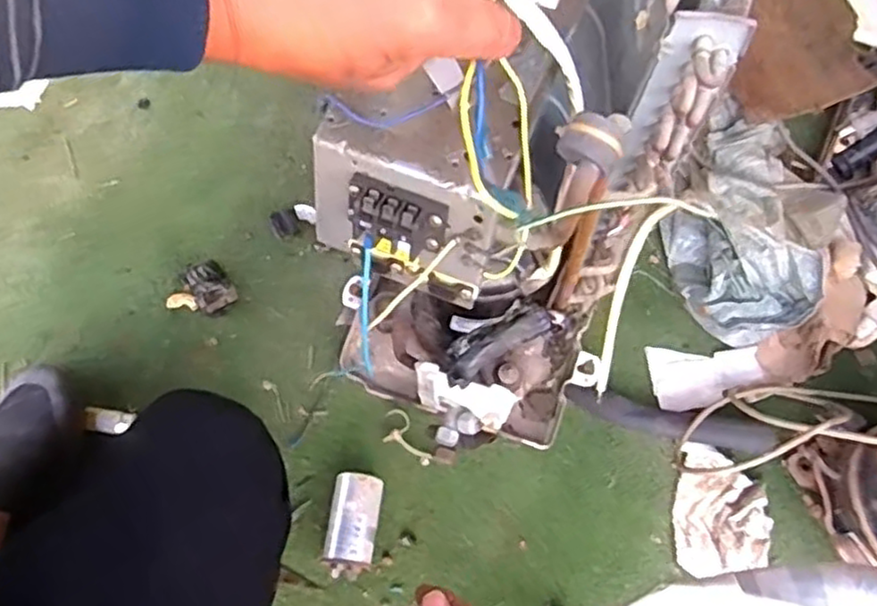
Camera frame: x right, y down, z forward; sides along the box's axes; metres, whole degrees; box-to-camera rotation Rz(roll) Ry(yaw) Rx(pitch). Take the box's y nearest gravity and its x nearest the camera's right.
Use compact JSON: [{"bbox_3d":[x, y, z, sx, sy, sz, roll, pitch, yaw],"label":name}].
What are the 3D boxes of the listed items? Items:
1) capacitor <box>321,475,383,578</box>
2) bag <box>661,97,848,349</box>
[{"bbox_3d":[-0.089,0.230,0.737,0.051,0.052,0.099,9,68,-2],"label":"capacitor"},{"bbox_3d":[0.380,-0.106,0.868,0.186,0.094,0.299,26,69,8],"label":"bag"}]

